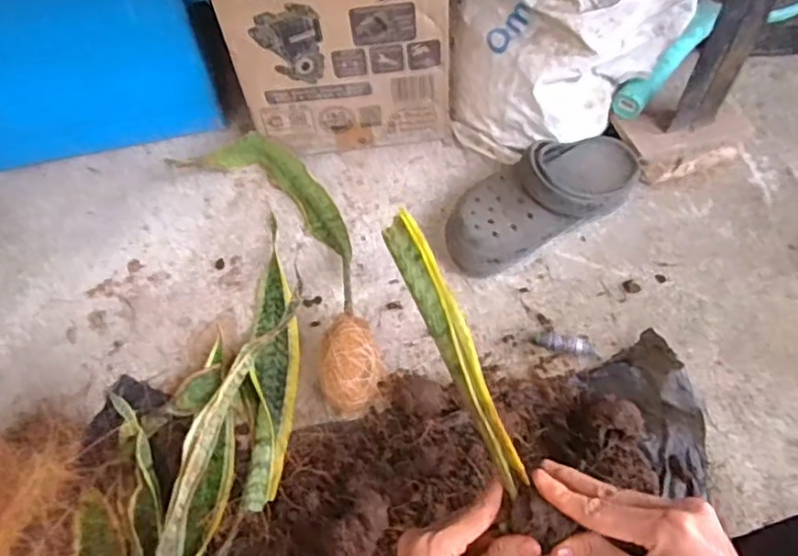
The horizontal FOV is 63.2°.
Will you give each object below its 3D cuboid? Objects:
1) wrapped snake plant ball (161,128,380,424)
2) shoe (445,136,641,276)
[{"bbox_3d":[-0.107,-0.030,0.724,0.131,0.062,0.365,-32,64,-15],"label":"wrapped snake plant ball"},{"bbox_3d":[0.162,-0.086,0.723,0.236,0.081,0.100,-31,64,-15],"label":"shoe"}]

